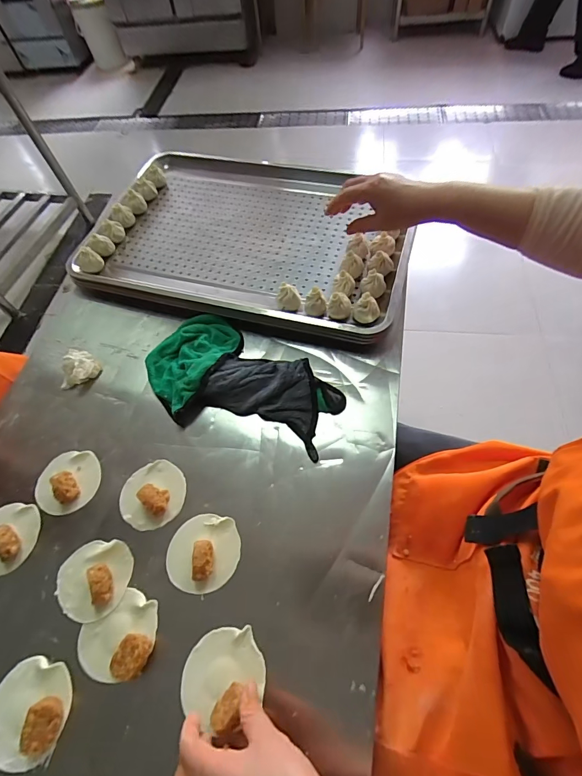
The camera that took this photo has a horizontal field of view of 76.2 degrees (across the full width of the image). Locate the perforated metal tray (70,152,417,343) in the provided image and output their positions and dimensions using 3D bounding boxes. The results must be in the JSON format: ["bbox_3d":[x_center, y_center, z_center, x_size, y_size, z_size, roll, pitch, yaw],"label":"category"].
[{"bbox_3d":[-0.075,-0.297,0.687,0.563,0.050,0.393,13,63,11],"label":"perforated metal tray"}]

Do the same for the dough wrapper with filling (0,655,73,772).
[{"bbox_3d":[-0.268,0.327,0.372,0.086,0.023,0.084,-2,62,3],"label":"dough wrapper with filling"}]

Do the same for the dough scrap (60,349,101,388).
[{"bbox_3d":[-0.329,-0.030,0.578,0.047,0.029,0.059,9,63,8],"label":"dough scrap"}]

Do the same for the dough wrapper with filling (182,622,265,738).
[{"bbox_3d":[-0.072,0.291,0.373,0.085,0.032,0.075,-28,63,-11],"label":"dough wrapper with filling"}]

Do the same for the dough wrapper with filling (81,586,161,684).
[{"bbox_3d":[-0.190,0.265,0.400,0.083,0.022,0.080,-2,62,3],"label":"dough wrapper with filling"}]

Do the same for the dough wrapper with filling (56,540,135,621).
[{"bbox_3d":[-0.234,0.219,0.427,0.083,0.029,0.082,-2,62,3],"label":"dough wrapper with filling"}]

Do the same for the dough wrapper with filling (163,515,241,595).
[{"bbox_3d":[-0.106,0.189,0.432,0.085,0.031,0.083,-2,62,3],"label":"dough wrapper with filling"}]

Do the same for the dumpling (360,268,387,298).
[{"bbox_3d":[0.130,-0.164,0.582,0.039,0.031,0.033,8,63,8],"label":"dumpling"}]

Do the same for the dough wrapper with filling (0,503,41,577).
[{"bbox_3d":[-0.365,0.184,0.458,0.085,0.027,0.084,-2,62,3],"label":"dough wrapper with filling"}]

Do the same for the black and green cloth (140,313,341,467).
[{"bbox_3d":[-0.082,-0.006,0.539,0.288,0.026,0.166,33,69,20],"label":"black and green cloth"}]

